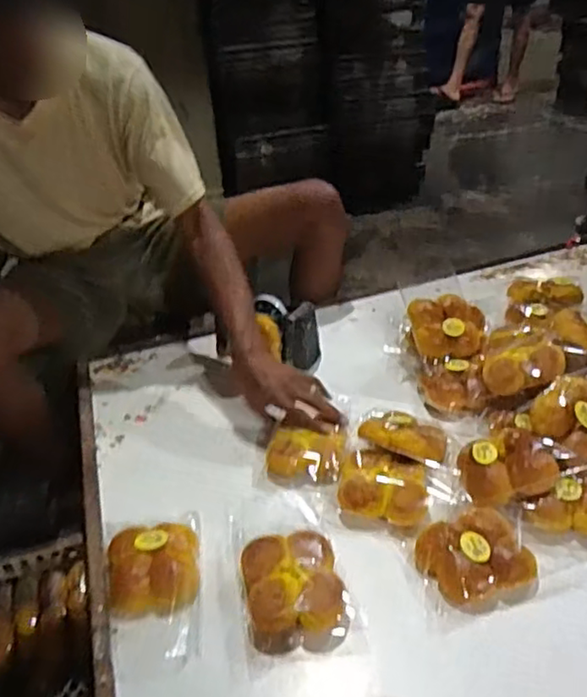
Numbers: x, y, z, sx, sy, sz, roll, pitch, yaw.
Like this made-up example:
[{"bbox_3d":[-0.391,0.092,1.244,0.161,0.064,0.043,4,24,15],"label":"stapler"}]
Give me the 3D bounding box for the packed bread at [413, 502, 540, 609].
[{"bbox_3d":[0.211,0.234,0.750,0.120,0.037,0.111,-16,36,-16],"label":"packed bread"}]

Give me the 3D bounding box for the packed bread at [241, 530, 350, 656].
[{"bbox_3d":[0.001,0.272,0.725,0.107,0.038,0.132,-9,34,-7],"label":"packed bread"}]

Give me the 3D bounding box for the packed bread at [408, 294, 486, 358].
[{"bbox_3d":[0.257,-0.036,1.070,0.129,0.060,0.101,0,34,6],"label":"packed bread"}]

